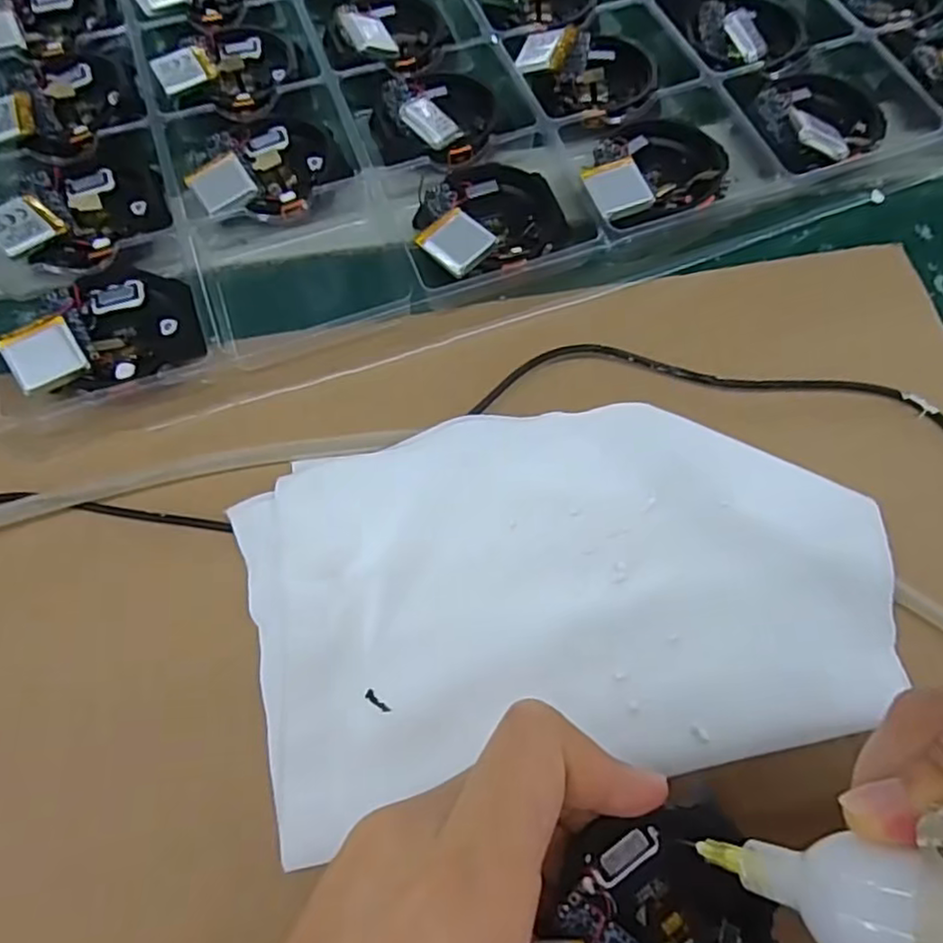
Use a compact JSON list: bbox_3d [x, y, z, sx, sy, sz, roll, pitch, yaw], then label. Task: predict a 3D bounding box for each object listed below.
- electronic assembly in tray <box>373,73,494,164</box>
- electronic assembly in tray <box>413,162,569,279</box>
[{"bbox_3d":[-0.014,-0.147,0.265,0.047,0.013,0.048,0,70,0],"label":"electronic assembly in tray"},{"bbox_3d":[0.007,-0.095,0.250,0.054,0.015,0.050,0,70,0],"label":"electronic assembly in tray"}]

